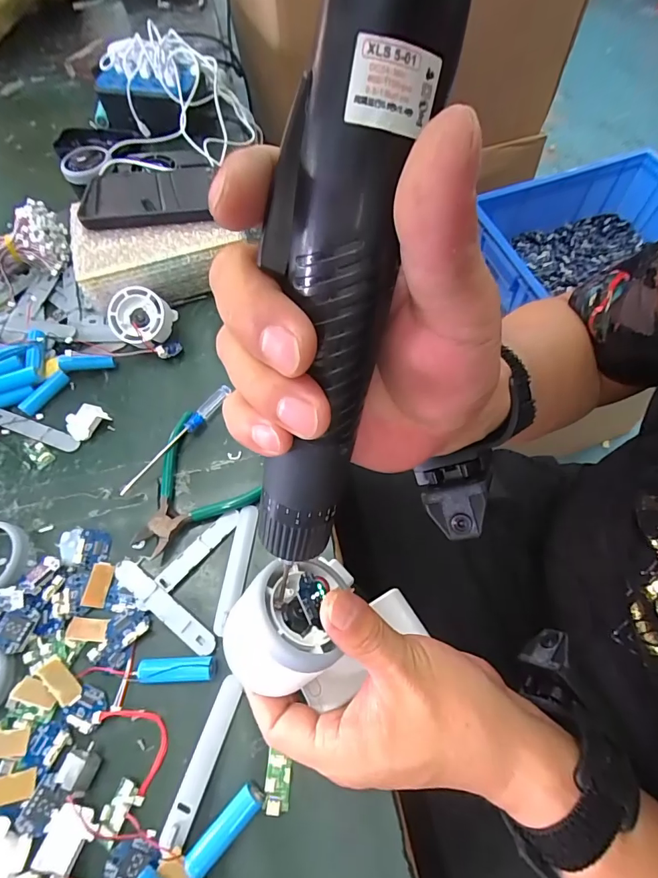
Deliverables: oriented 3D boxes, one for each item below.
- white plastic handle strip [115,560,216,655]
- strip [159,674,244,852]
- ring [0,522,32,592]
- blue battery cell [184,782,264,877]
[{"bbox_3d":[-0.120,0.120,0.312,0.096,0.004,0.018,33,68,18],"label":"white plastic handle strip"},{"bbox_3d":[-0.078,0.196,0.270,0.015,0.007,0.089,17,64,10],"label":"strip"},{"bbox_3d":[-0.261,0.093,0.334,0.056,0.012,0.057,-1,62,1],"label":"ring"},{"bbox_3d":[-0.060,0.222,0.247,0.014,0.014,0.050,40,70,20],"label":"blue battery cell"}]

